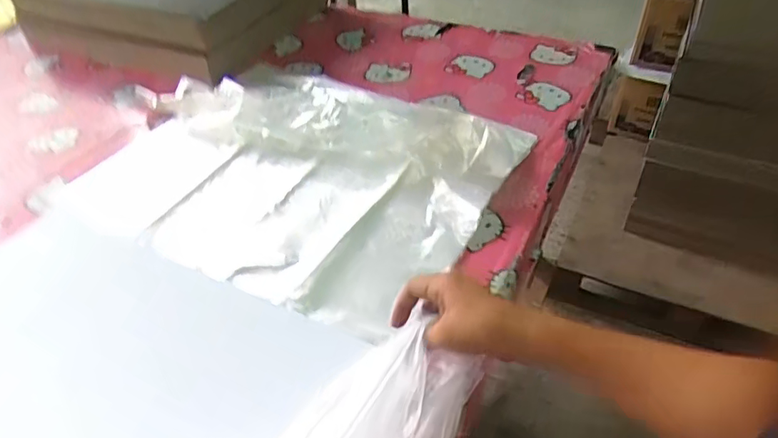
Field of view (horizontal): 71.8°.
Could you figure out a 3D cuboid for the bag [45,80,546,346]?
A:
[{"bbox_3d":[-0.140,-0.092,0.734,0.544,0.068,0.412,21,48,26],"label":"bag"}]

